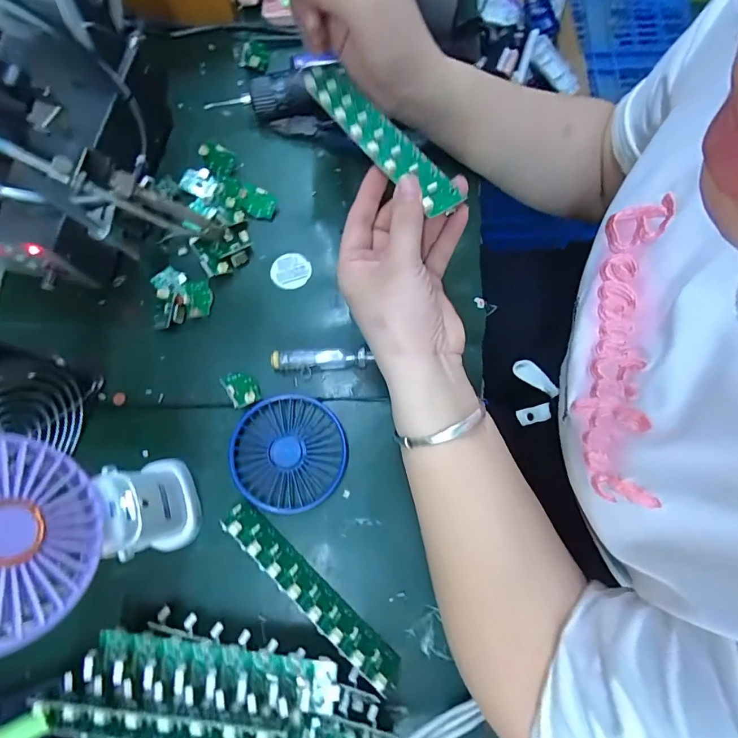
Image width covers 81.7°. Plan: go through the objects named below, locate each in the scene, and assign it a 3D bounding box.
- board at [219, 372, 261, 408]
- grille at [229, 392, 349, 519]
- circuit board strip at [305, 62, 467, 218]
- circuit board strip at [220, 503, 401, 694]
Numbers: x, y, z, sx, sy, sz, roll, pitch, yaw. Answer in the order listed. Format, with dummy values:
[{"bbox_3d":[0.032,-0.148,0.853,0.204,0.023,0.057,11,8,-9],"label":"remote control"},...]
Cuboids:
[{"bbox_3d":[-0.101,0.015,0.336,0.024,0.009,0.032,-27,61,-36],"label":"board"},{"bbox_3d":[-0.062,0.065,0.329,0.085,0.016,0.086,31,79,7],"label":"grille"},{"bbox_3d":[0.007,-0.162,0.294,0.031,0.011,0.149,-35,74,-10],"label":"circuit board strip"},{"bbox_3d":[-0.041,0.156,0.298,0.158,0.030,0.009,42,112,8],"label":"circuit board strip"}]

